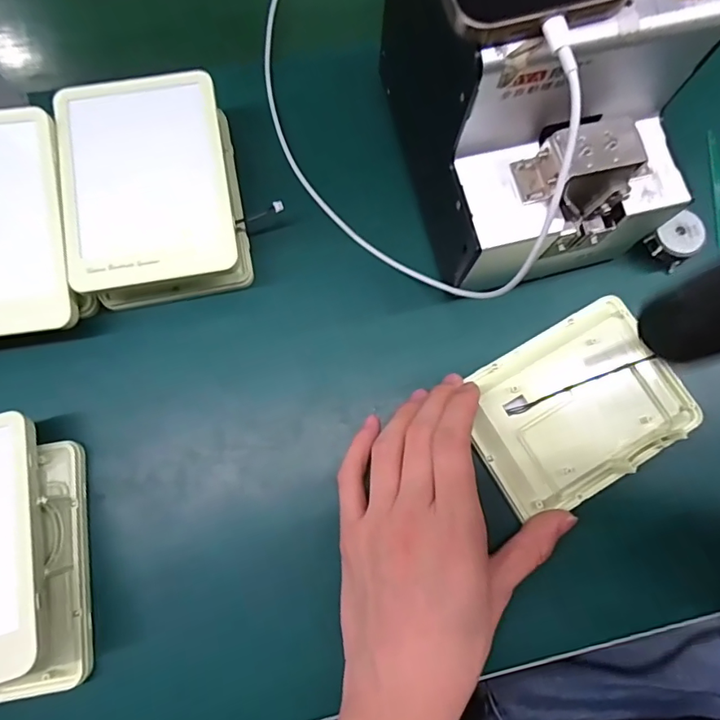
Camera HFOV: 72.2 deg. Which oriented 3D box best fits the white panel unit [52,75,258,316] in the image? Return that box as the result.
[{"bbox_3d":[-0.131,-0.109,0.321,0.100,0.052,0.135,-9,76,-3],"label":"white panel unit"}]

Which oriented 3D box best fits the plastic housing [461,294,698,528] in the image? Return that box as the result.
[{"bbox_3d":[0.135,0.027,0.305,0.131,0.021,0.097,-29,78,-8],"label":"plastic housing"}]

